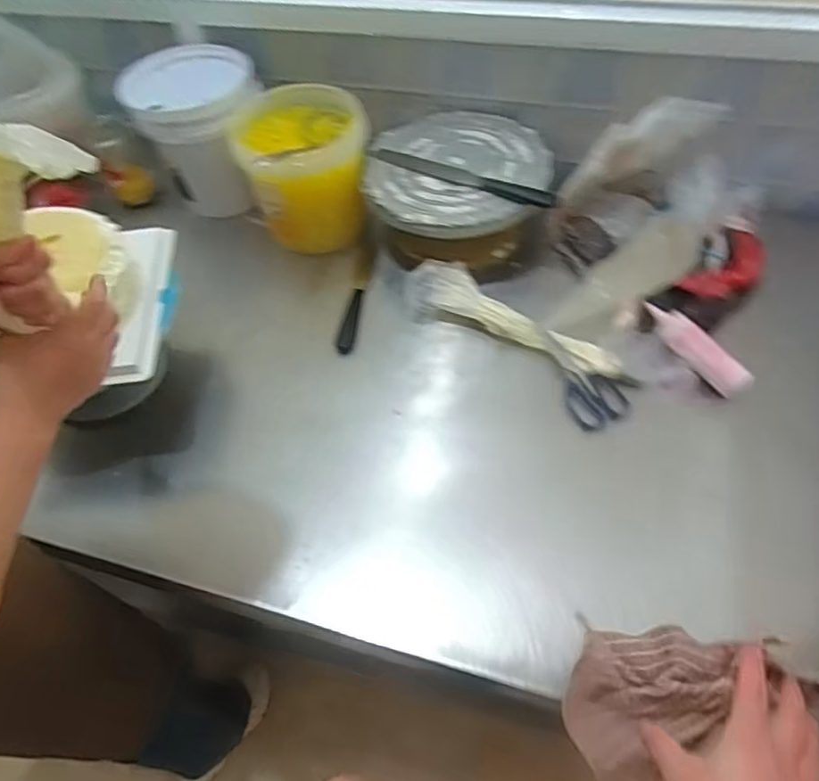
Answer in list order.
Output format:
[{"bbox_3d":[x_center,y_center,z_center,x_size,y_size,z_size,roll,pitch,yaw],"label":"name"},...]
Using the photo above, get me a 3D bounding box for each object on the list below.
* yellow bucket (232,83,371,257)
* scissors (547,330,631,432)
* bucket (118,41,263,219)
[{"bbox_3d":[-0.160,-0.355,1.025,0.179,0.196,0.192,-3,54,4],"label":"yellow bucket"},{"bbox_3d":[0.228,-0.018,0.846,0.072,0.010,0.155,-24,55,-12],"label":"scissors"},{"bbox_3d":[-0.350,-0.441,1.090,0.203,0.223,0.206,-3,54,4],"label":"bucket"}]

